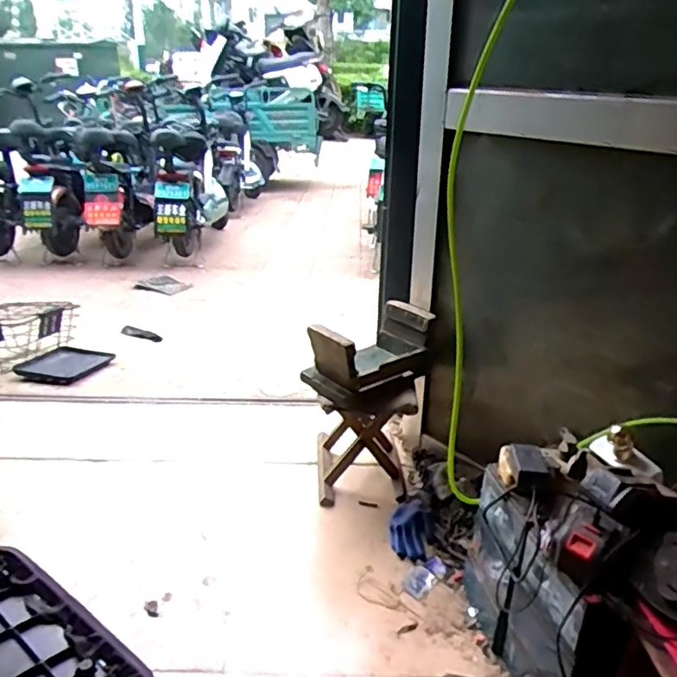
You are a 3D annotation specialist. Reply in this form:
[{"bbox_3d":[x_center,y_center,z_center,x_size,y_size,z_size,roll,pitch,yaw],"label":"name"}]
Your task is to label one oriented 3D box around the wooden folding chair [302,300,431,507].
[{"bbox_3d":[0.063,0.153,1.410,0.265,0.417,0.292,5,26,10],"label":"wooden folding chair"}]

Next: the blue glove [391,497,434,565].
[{"bbox_3d":[0.162,0.412,1.315,0.090,0.033,0.181,0,26,0],"label":"blue glove"}]

